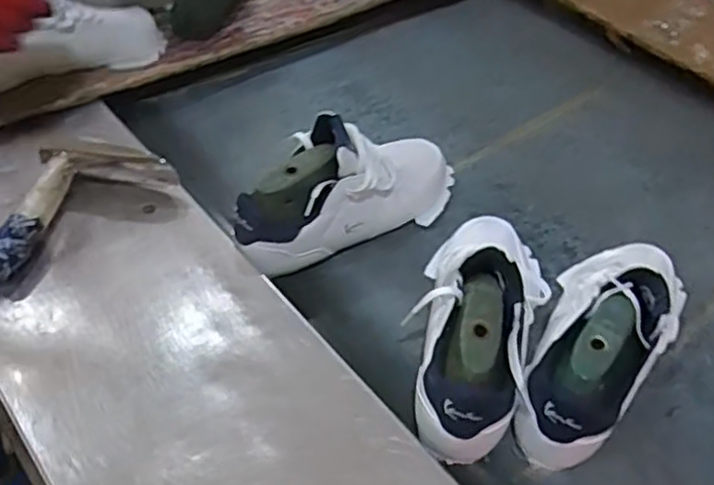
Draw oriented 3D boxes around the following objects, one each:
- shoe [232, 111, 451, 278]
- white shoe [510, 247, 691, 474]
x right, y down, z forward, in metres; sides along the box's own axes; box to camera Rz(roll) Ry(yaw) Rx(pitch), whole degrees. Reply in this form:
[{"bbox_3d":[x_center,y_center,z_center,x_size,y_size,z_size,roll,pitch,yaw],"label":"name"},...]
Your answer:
[{"bbox_3d":[-0.005,-0.068,0.735,0.280,0.122,0.092,-22,52,-25],"label":"shoe"},{"bbox_3d":[0.221,0.073,0.610,0.103,0.124,0.244,31,50,22],"label":"white shoe"}]

